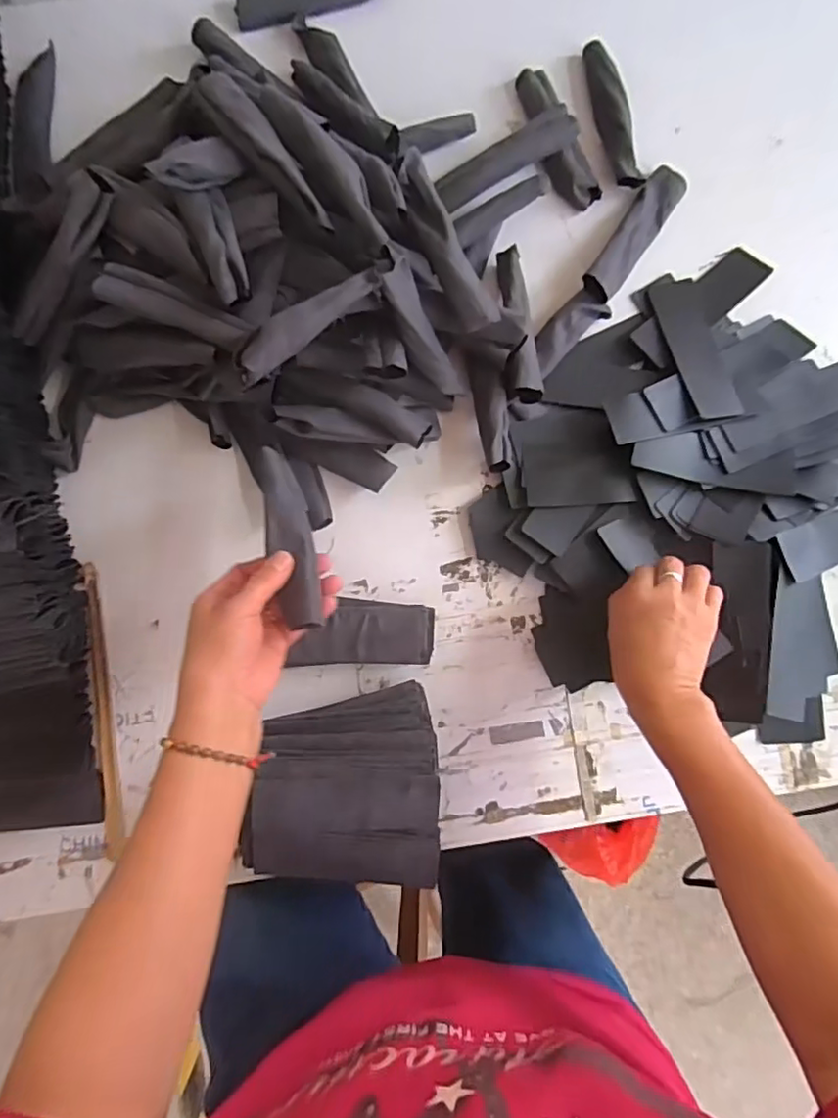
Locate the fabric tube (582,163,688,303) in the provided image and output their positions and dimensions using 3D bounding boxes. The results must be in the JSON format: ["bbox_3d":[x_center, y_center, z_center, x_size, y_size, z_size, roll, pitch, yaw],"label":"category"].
[{"bbox_3d":[0.206,-0.312,0.577,0.035,0.025,0.152,35,87,1],"label":"fabric tube"}]

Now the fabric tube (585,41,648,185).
[{"bbox_3d":[0.189,-0.432,0.584,0.027,0.028,0.148,-11,87,-2],"label":"fabric tube"}]

